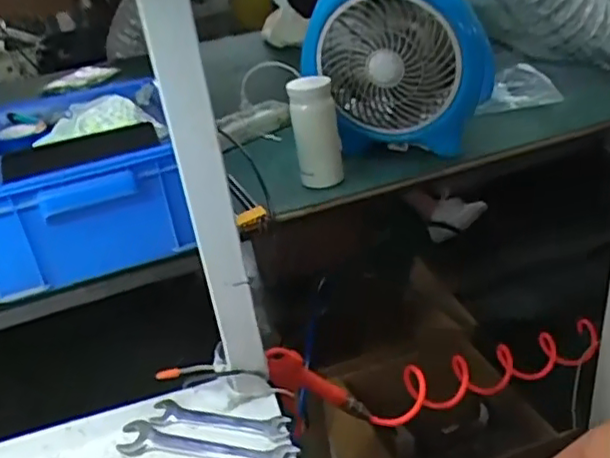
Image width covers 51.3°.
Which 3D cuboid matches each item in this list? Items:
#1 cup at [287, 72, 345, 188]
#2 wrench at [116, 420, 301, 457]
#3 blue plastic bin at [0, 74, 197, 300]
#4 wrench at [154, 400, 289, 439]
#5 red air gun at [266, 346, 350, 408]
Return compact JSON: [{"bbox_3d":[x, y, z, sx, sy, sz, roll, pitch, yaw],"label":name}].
[{"bbox_3d":[0.014,-0.128,0.826,0.058,0.143,0.069,-6,29,3],"label":"cup"},{"bbox_3d":[-0.101,0.225,0.647,0.197,0.006,0.039,3,31,19],"label":"wrench"},{"bbox_3d":[-0.282,-0.075,0.778,0.213,0.152,0.316,-15,30,-14],"label":"blue plastic bin"},{"bbox_3d":[-0.092,0.203,0.683,0.158,0.006,0.027,3,31,18],"label":"wrench"},{"bbox_3d":[-0.002,0.190,0.794,0.057,0.132,0.023,-47,28,12],"label":"red air gun"}]

